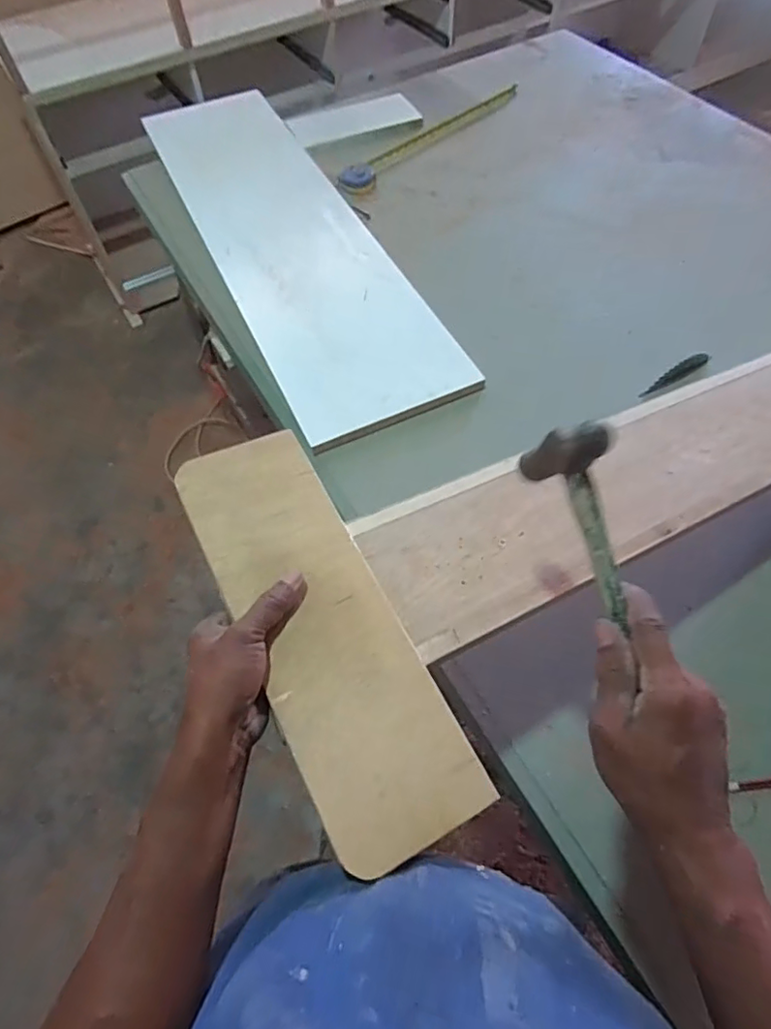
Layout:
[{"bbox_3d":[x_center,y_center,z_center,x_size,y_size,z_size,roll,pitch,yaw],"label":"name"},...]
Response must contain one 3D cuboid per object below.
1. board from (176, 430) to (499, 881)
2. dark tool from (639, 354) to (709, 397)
[{"bbox_3d":[-0.054,0.082,0.454,0.116,0.017,0.353,-25,67,-14],"label":"board"},{"bbox_3d":[0.446,-0.215,0.866,0.136,0.020,0.021,-33,63,-18],"label":"dark tool"}]

